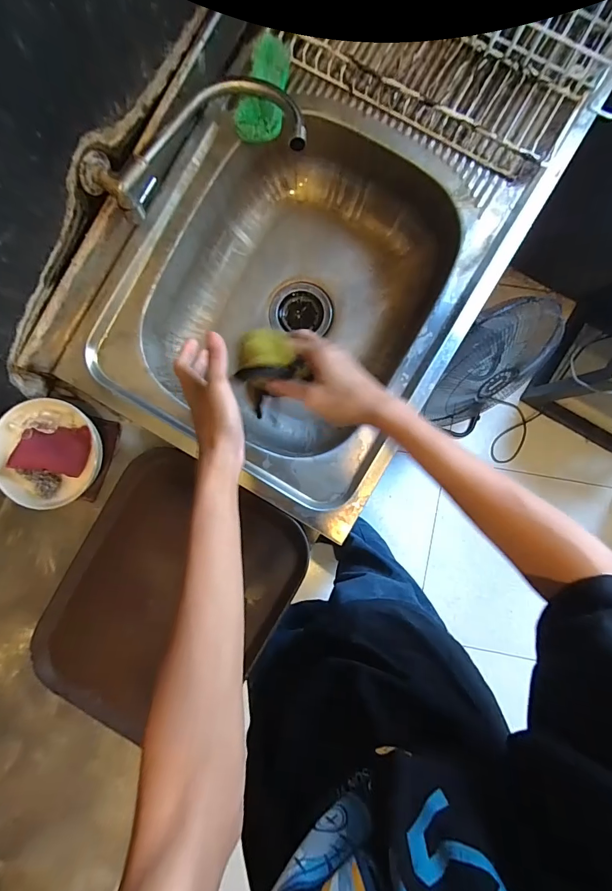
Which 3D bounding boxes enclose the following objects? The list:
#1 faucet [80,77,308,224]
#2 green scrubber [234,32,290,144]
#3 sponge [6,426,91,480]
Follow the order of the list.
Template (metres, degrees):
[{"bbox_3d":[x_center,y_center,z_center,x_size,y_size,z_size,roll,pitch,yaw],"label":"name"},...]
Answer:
[{"bbox_3d":[-0.144,-0.387,0.496,0.275,0.071,0.119,-21,89,3],"label":"faucet"},{"bbox_3d":[-0.052,-0.484,0.553,0.053,0.057,0.122,23,92,3],"label":"green scrubber"},{"bbox_3d":[-0.350,0.005,0.552,0.089,0.029,0.068,12,91,3],"label":"sponge"}]

